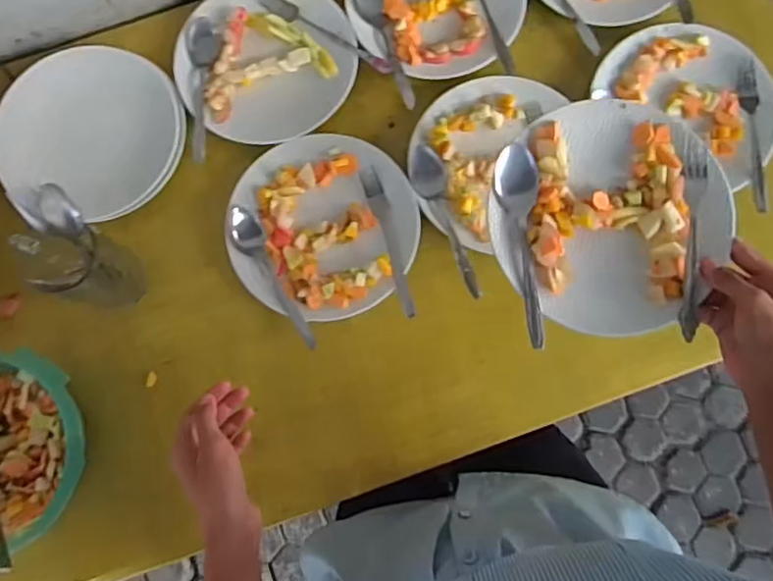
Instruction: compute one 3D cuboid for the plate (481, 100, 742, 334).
[{"bbox_3d":[0.188,-0.065,0.534,0.188,0.024,0.200,0,82,1],"label":"plate"}]

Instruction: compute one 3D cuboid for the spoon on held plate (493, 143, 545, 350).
[{"bbox_3d":[0.112,-0.038,0.526,0.034,0.019,0.167,-3,82,1],"label":"spoon on held plate"}]

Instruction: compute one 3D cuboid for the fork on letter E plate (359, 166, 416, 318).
[{"bbox_3d":[0.005,-0.055,0.674,0.019,0.019,0.170,-18,82,-1],"label":"fork on letter E plate"}]

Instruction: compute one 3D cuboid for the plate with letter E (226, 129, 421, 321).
[{"bbox_3d":[-0.070,-0.072,0.679,0.194,0.024,0.201,0,82,1],"label":"plate with letter E"}]

